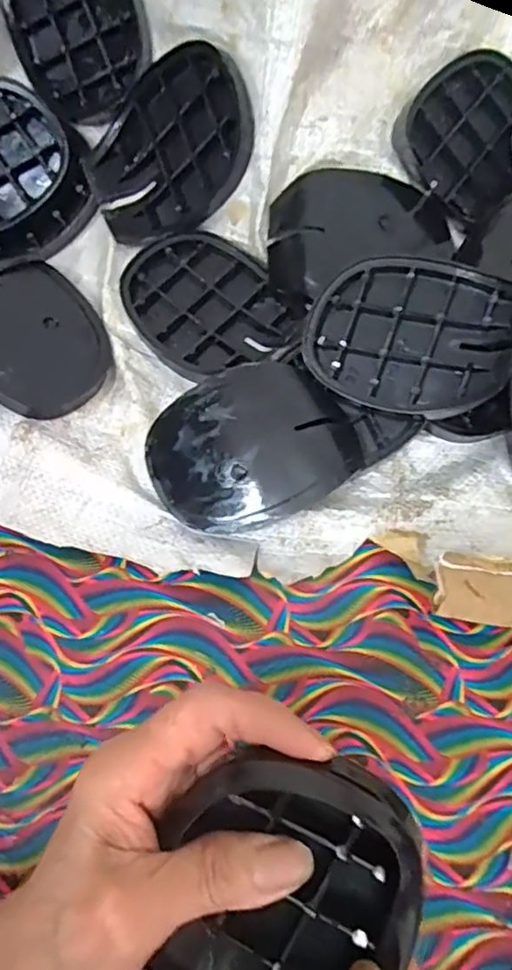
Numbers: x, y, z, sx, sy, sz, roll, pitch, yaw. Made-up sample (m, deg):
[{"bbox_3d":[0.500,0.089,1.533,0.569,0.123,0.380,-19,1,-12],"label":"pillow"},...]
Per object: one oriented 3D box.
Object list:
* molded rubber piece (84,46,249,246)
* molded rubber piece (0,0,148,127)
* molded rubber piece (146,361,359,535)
[{"bbox_3d":[-0.055,-0.213,0.389,0.087,0.118,0.019,54,32,0],"label":"molded rubber piece"},{"bbox_3d":[-0.120,-0.303,0.395,0.089,0.014,0.124,-9,101,18],"label":"molded rubber piece"},{"bbox_3d":[-0.003,-0.020,0.355,0.113,0.039,0.090,-26,70,-10],"label":"molded rubber piece"}]

